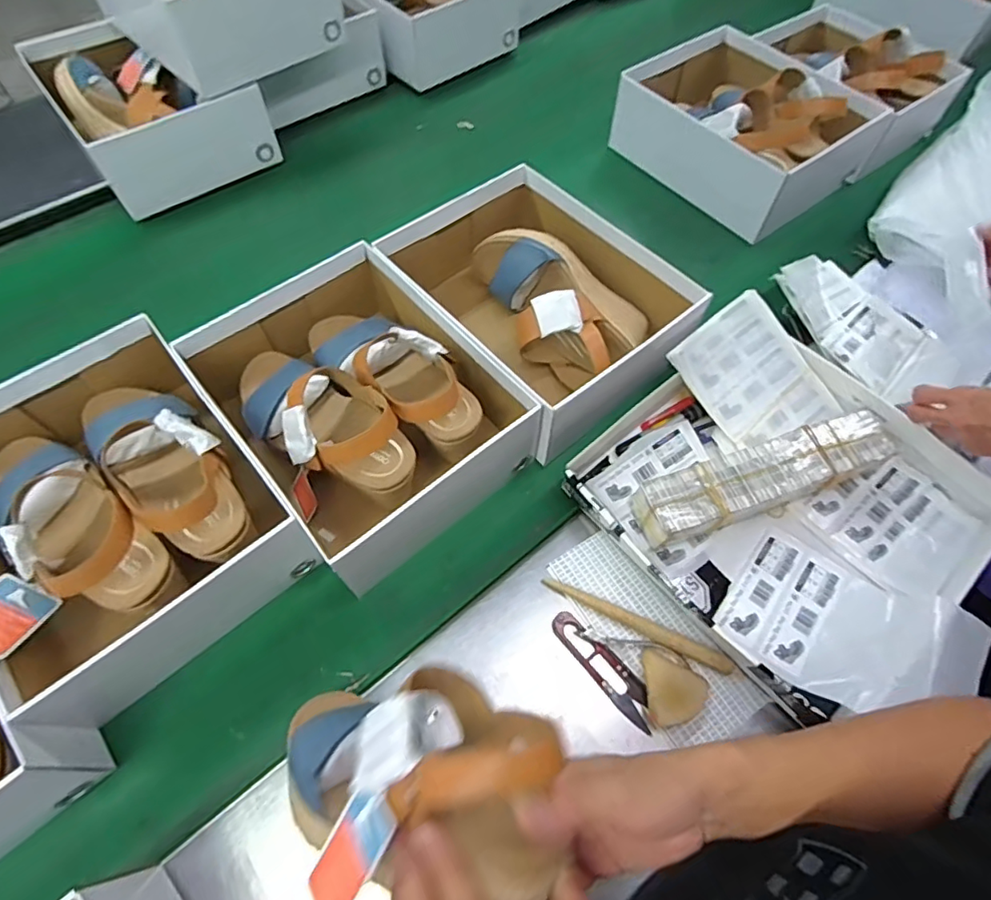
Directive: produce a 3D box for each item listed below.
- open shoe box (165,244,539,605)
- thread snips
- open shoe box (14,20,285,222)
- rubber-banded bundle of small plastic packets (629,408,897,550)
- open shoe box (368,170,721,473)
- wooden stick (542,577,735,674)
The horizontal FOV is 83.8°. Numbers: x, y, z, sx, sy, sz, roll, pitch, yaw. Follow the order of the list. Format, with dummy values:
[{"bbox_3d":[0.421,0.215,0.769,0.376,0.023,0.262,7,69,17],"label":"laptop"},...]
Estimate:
[{"bbox_3d":[-0.145,-0.055,0.571,0.232,0.106,0.309,-37,64,-19],"label":"open shoe box"},{"bbox_3d":[0.096,0.193,0.490,0.029,0.007,0.116,-38,65,-20],"label":"thread snips"},{"bbox_3d":[-0.507,-0.509,0.822,0.233,0.116,0.293,-35,64,-18],"label":"open shoe box"},{"bbox_3d":[0.272,0.027,0.551,0.268,0.052,0.061,-16,59,-9],"label":"rubber-banded bundle of small plastic packets"},{"bbox_3d":[0.054,-0.170,0.654,0.223,0.105,0.321,-35,64,-19],"label":"open shoe box"},{"bbox_3d":[0.127,0.159,0.505,0.176,0.014,0.015,23,62,15],"label":"wooden stick"}]

